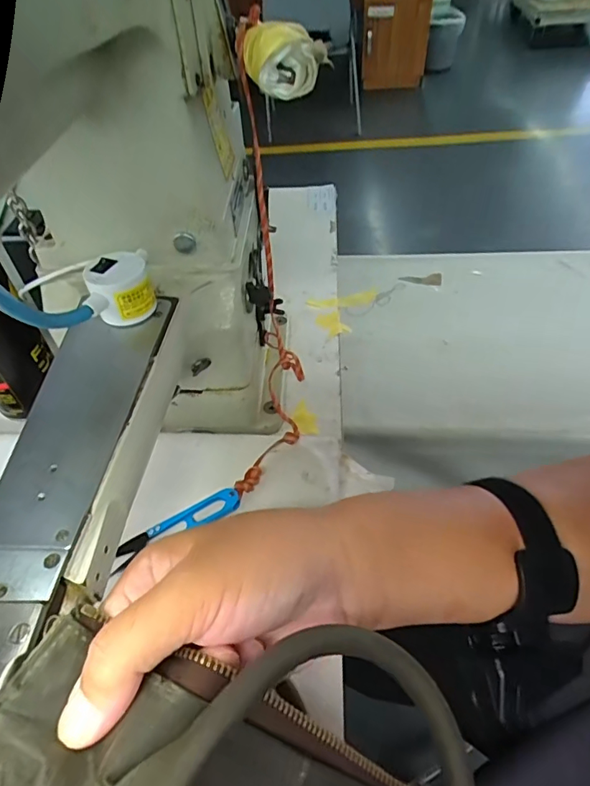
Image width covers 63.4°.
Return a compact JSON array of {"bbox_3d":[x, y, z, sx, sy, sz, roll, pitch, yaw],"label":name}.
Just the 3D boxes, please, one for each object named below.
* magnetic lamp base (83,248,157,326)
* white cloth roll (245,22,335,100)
[{"bbox_3d":[-0.105,-0.064,0.290,0.036,0.031,0.035,-9,49,-2],"label":"magnetic lamp base"},{"bbox_3d":[-0.004,-0.175,0.248,0.042,0.028,0.038,-7,49,-1],"label":"white cloth roll"}]

